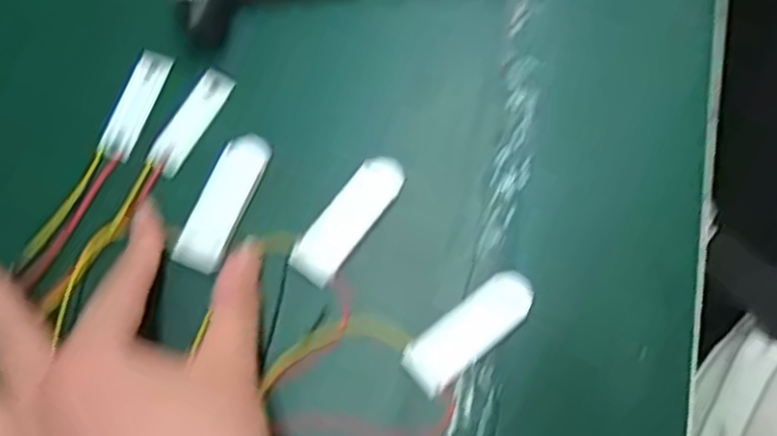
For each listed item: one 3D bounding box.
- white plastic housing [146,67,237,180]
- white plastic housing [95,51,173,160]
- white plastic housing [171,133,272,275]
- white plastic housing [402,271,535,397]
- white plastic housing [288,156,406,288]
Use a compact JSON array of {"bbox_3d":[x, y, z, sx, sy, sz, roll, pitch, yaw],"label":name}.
[{"bbox_3d":[-0.093,-0.046,0.342,0.016,0.006,0.053,28,78,12],"label":"white plastic housing"},{"bbox_3d":[-0.121,-0.055,0.346,0.017,0.006,0.054,21,76,10],"label":"white plastic housing"},{"bbox_3d":[-0.074,-0.008,0.325,0.021,0.007,0.065,19,76,10],"label":"white plastic housing"},{"bbox_3d":[0.035,0.046,0.302,0.062,0.004,0.022,-39,75,-7],"label":"white plastic housing"},{"bbox_3d":[-0.017,-0.001,0.316,0.022,0.004,0.064,36,79,13],"label":"white plastic housing"}]

